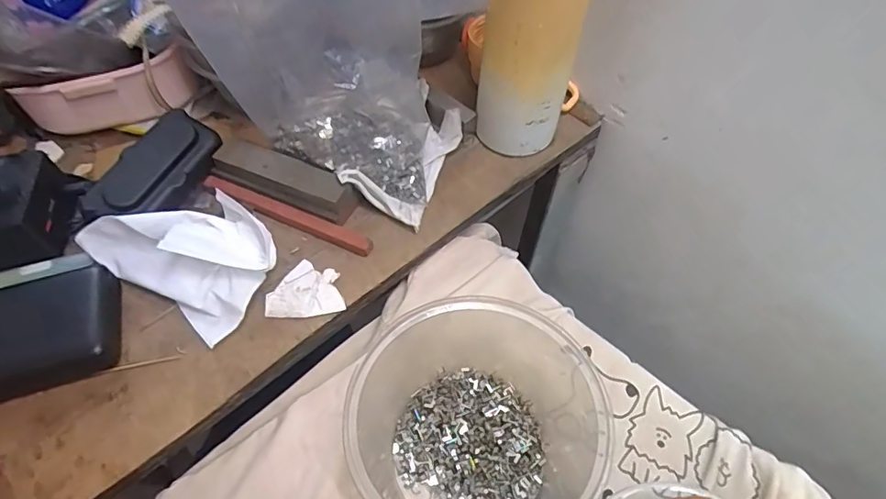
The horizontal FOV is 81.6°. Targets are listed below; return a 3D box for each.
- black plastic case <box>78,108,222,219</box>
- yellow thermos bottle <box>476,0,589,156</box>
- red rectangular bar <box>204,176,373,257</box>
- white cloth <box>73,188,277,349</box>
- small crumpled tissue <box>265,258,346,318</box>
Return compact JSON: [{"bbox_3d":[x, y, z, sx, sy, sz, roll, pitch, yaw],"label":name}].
[{"bbox_3d":[-0.218,-0.061,0.383,0.056,0.022,0.104,30,62,18],"label":"black plastic case"},{"bbox_3d":[0.064,-0.151,0.376,0.065,0.197,0.063,7,57,4],"label":"yellow thermos bottle"},{"bbox_3d":[-0.121,-0.027,0.396,0.147,0.014,0.014,22,59,14],"label":"red rectangular bar"},{"bbox_3d":[-0.178,-0.003,0.359,0.128,0.036,0.085,29,61,18],"label":"white cloth"},{"bbox_3d":[-0.099,0.029,0.365,0.052,0.008,0.040,-7,57,-5],"label":"small crumpled tissue"}]

